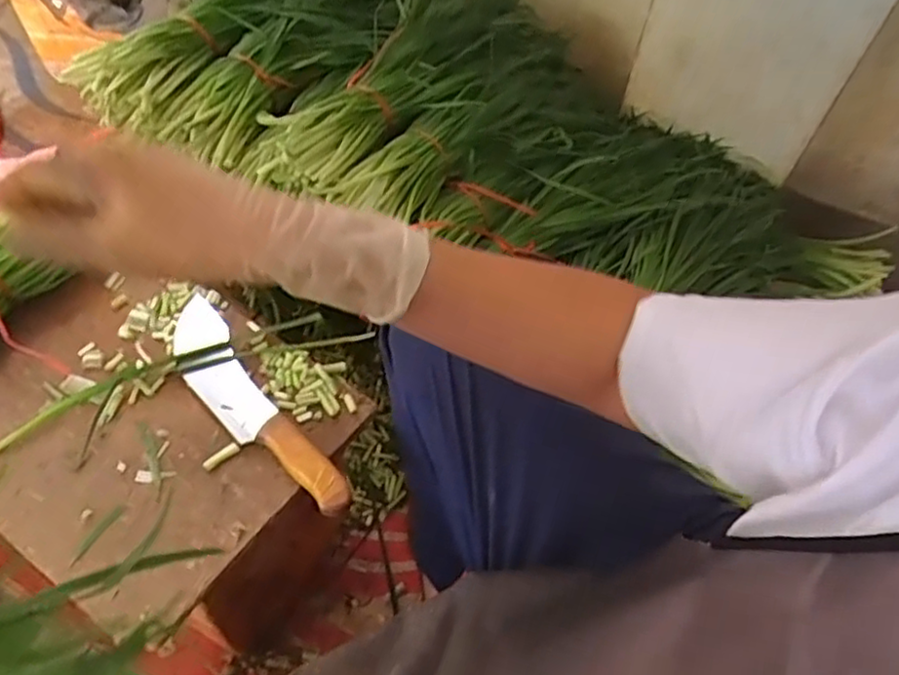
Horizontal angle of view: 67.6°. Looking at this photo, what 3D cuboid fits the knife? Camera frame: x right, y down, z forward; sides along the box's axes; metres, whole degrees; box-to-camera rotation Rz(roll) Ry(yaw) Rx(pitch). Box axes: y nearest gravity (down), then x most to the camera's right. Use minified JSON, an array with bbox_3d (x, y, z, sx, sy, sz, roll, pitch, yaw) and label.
[{"bbox_3d":[-0.195,0.068,0.656,0.059,0.024,0.276,-33,63,-25],"label":"knife"}]

